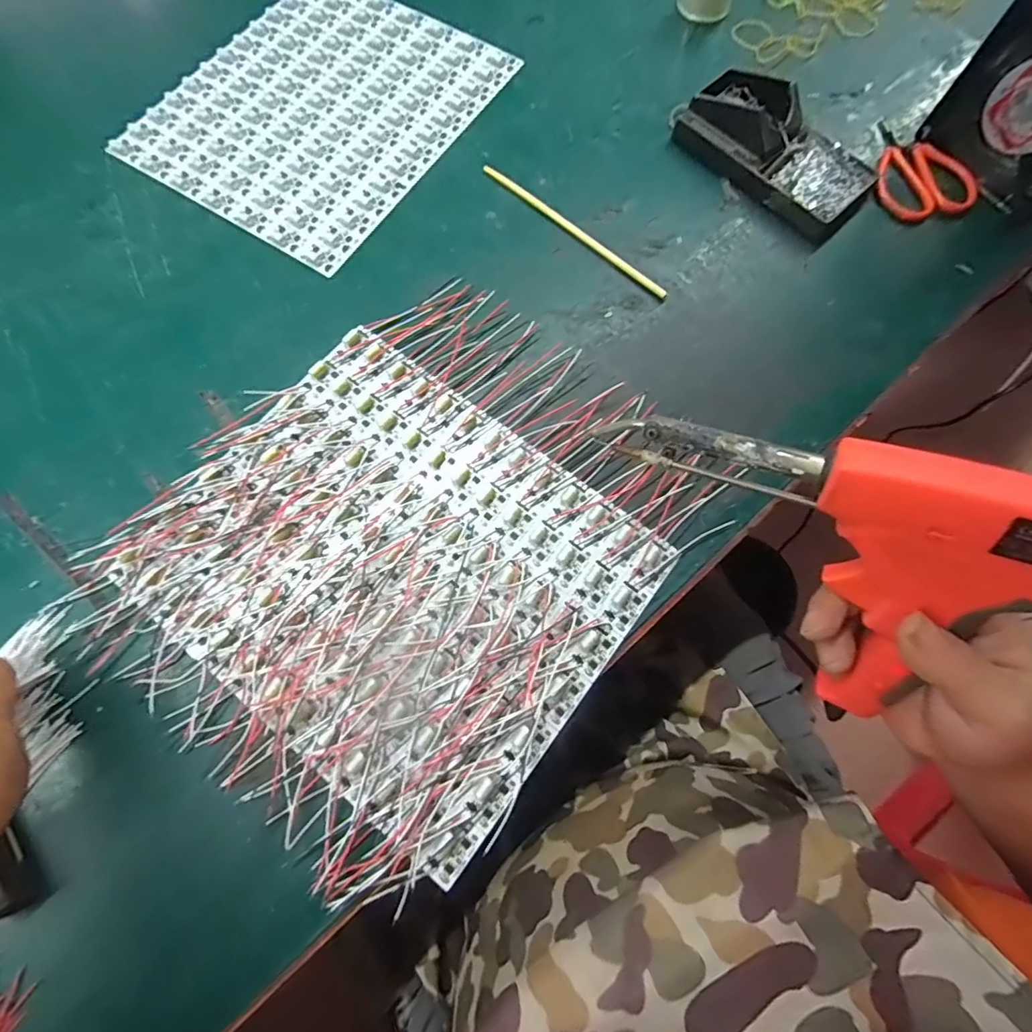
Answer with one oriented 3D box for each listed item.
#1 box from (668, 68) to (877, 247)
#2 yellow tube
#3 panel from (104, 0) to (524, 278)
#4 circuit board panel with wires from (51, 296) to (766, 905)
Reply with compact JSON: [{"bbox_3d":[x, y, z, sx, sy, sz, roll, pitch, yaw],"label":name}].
[{"bbox_3d":[0.214,-0.309,0.421,0.087,0.040,0.172,-42,77,-12],"label":"box"},{"bbox_3d":[0.045,-0.234,0.415,0.192,0.005,0.007,42,77,11],"label":"yellow tube"},{"bbox_3d":[-0.173,-0.367,0.455,0.240,0.005,0.282,31,75,9],"label":"panel"},{"bbox_3d":[-0.066,0.014,0.337,0.293,0.013,0.346,39,76,11],"label":"circuit board panel with wires"}]

